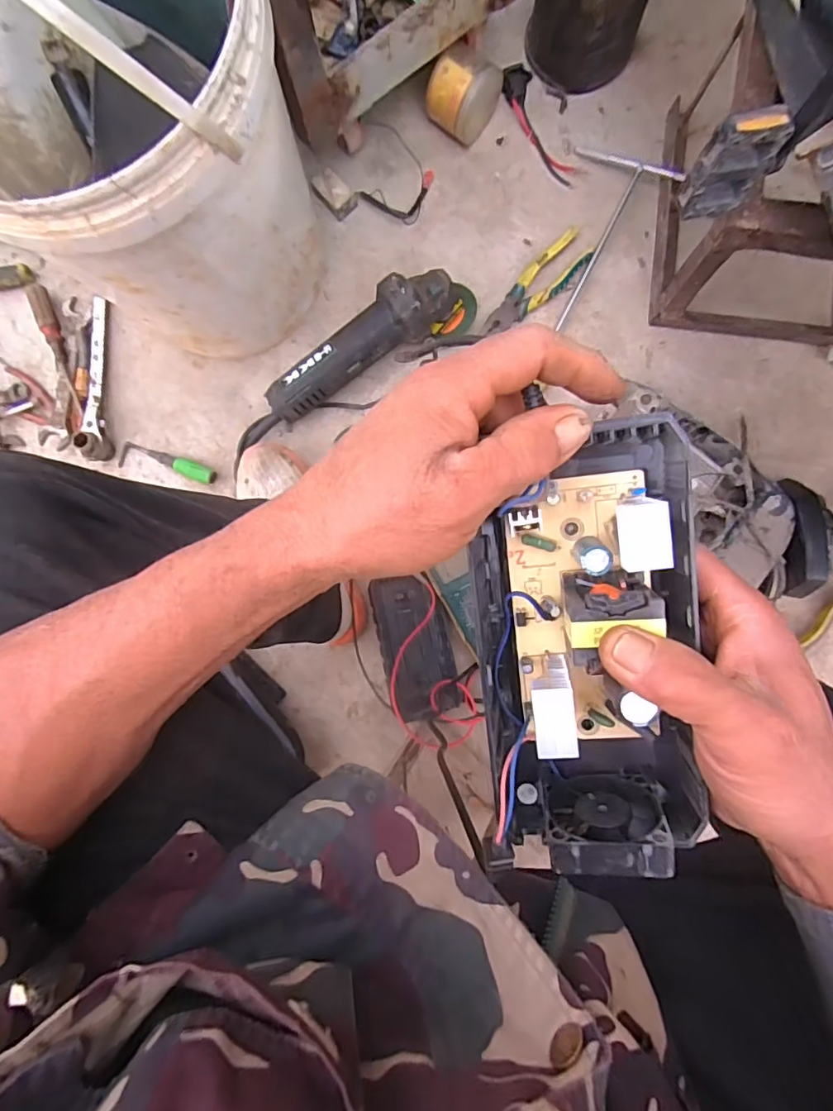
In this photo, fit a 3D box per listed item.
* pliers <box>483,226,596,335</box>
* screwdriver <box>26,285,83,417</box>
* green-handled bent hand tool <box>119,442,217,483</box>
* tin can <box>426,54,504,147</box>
[{"bbox_3d":[0.156,-0.355,0.711,0.170,0.016,0.054,-40,87,0],"label":"pliers"},{"bbox_3d":[-0.483,-0.274,0.717,0.023,0.019,0.173,-17,88,1],"label":"screwdriver"},{"bbox_3d":[-0.337,-0.126,0.726,0.142,0.019,0.035,11,89,2],"label":"green-handled bent hand tool"},{"bbox_3d":[0.061,-0.587,0.684,0.072,0.078,0.087,36,90,3],"label":"tin can"}]

